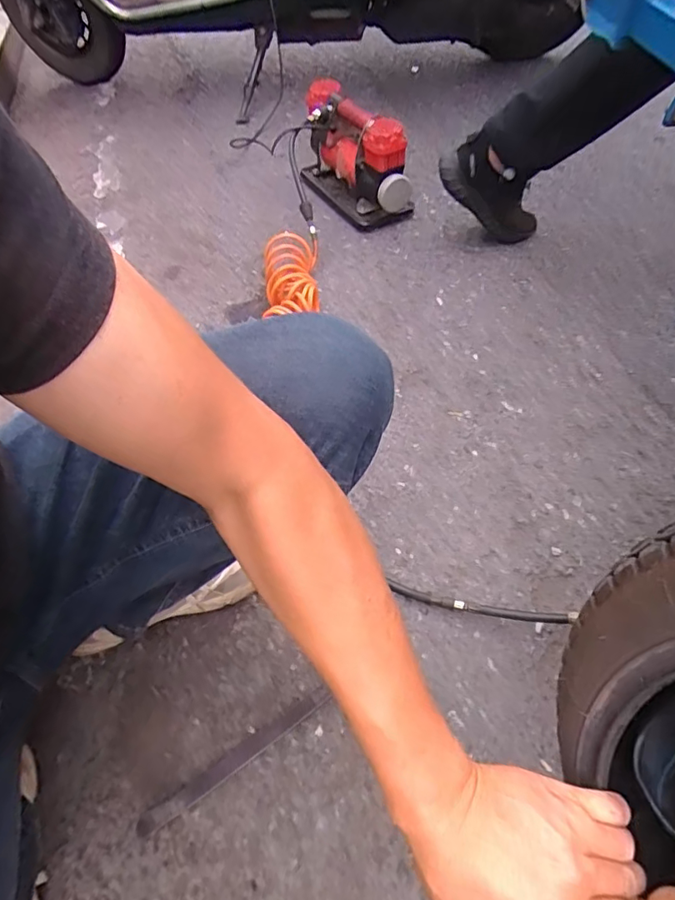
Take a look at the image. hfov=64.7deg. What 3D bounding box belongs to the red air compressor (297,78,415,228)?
[{"bbox_3d":[0.035,-0.592,1.071,0.125,0.179,0.303,-24,55,-12],"label":"red air compressor"}]

